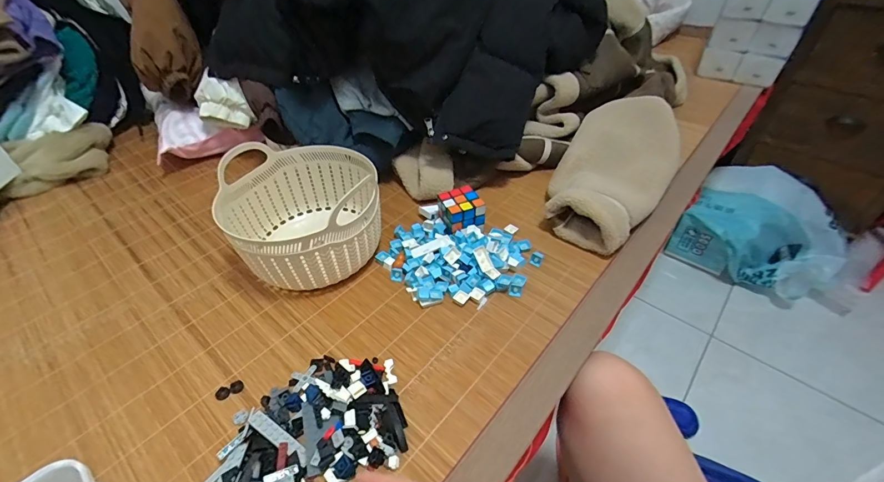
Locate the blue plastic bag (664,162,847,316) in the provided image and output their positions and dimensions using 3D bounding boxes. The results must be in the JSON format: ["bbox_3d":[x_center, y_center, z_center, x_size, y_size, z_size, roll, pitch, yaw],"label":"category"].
[{"bbox_3d":[0.945,-0.016,1.110,0.427,0.199,0.334,32,53,30],"label":"blue plastic bag"}]

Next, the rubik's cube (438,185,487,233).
[{"bbox_3d":[0.033,-0.047,0.639,0.058,0.061,0.066,-20,47,-19],"label":"rubik's cube"}]

